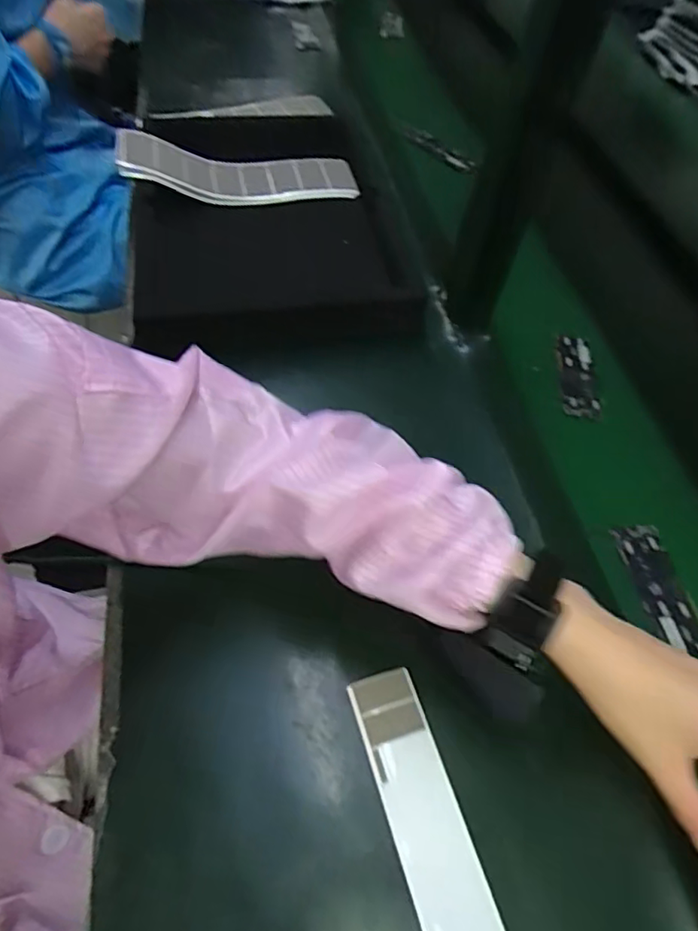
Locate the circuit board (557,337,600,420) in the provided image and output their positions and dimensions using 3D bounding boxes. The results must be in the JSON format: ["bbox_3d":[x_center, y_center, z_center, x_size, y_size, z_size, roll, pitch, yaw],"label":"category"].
[{"bbox_3d":[0.246,-0.097,0.615,0.039,0.011,0.112,8,54,-1],"label":"circuit board"}]

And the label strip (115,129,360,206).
[{"bbox_3d":[-0.136,-0.371,0.729,0.297,0.058,0.116,1,54,-7],"label":"label strip"}]

